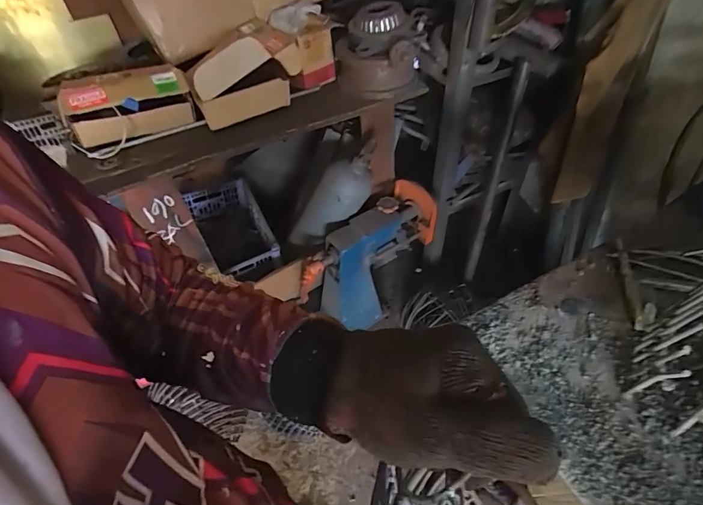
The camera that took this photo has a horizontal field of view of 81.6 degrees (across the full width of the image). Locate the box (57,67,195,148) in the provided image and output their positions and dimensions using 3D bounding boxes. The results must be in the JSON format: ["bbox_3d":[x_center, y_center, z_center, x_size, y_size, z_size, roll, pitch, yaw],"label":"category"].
[{"bbox_3d":[-0.520,-0.345,0.971,0.267,0.144,0.109,-20,50,-13],"label":"box"}]

